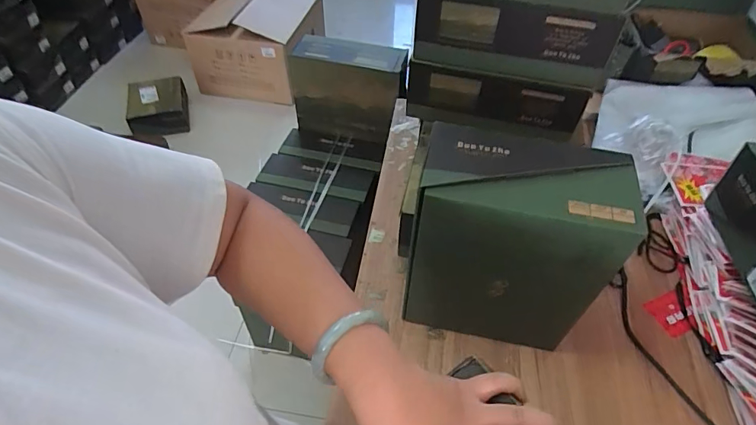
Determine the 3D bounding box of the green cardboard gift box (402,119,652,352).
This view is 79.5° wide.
[{"bbox_3d":[0.180,0.043,0.651,0.246,0.284,0.135,11,48,9],"label":"green cardboard gift box"}]

